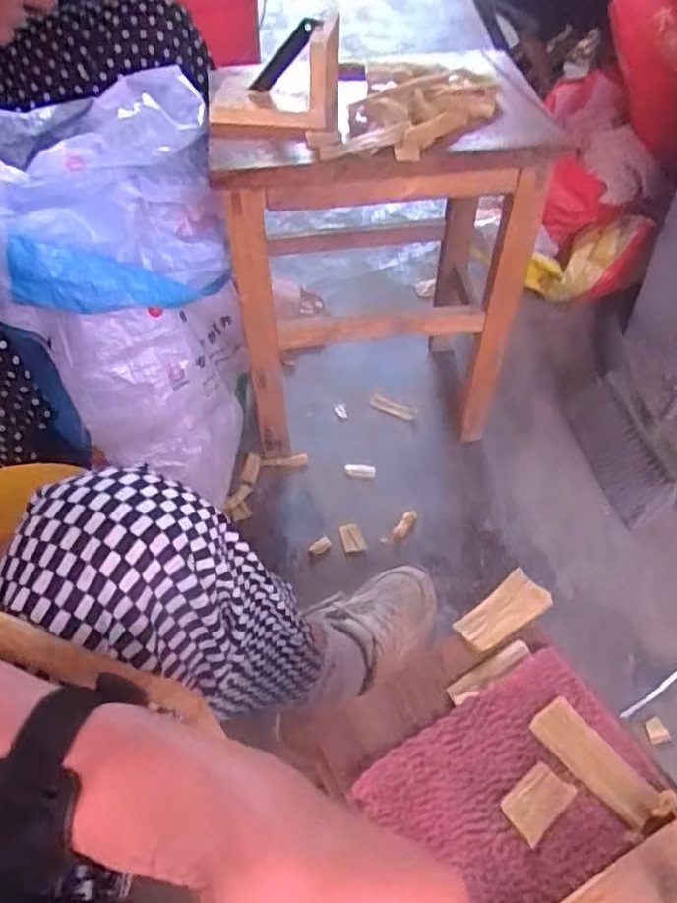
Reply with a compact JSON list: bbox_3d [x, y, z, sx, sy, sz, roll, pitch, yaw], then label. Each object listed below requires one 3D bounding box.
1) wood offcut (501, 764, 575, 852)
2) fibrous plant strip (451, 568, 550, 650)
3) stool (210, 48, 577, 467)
[{"bbox_3d":[0.105,0.184,0.360,0.037,0.006,0.024,-33,54,-26],"label":"wood offcut"},{"bbox_3d":[0.107,0.103,0.440,0.068,0.007,0.029,-30,67,-30],"label":"fibrous plant strip"},{"bbox_3d":[0.051,-0.195,0.838,0.354,0.436,0.226,-13,48,-10],"label":"stool"}]

